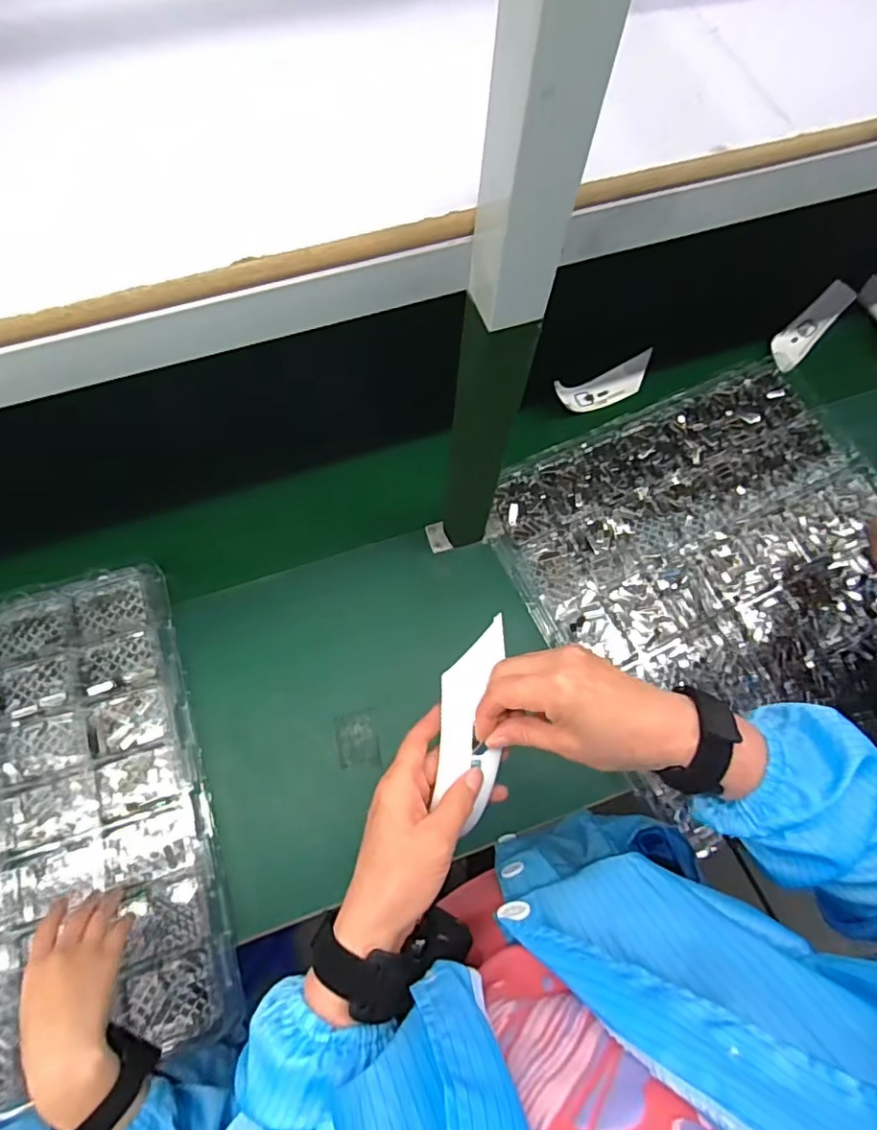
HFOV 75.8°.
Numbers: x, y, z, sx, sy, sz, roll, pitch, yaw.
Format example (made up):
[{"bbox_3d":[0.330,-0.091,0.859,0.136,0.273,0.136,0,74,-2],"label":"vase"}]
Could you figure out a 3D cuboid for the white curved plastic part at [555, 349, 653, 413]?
[{"bbox_3d":[0.245,-0.266,0.829,0.170,0.050,0.048,-22,73,-11],"label":"white curved plastic part"}]

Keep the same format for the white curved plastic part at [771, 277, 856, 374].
[{"bbox_3d":[0.573,-0.367,0.881,0.054,0.045,0.162,43,74,12],"label":"white curved plastic part"}]

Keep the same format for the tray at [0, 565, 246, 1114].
[{"bbox_3d":[-0.507,0.295,0.607,0.497,0.042,0.496,-17,72,-8],"label":"tray"}]

